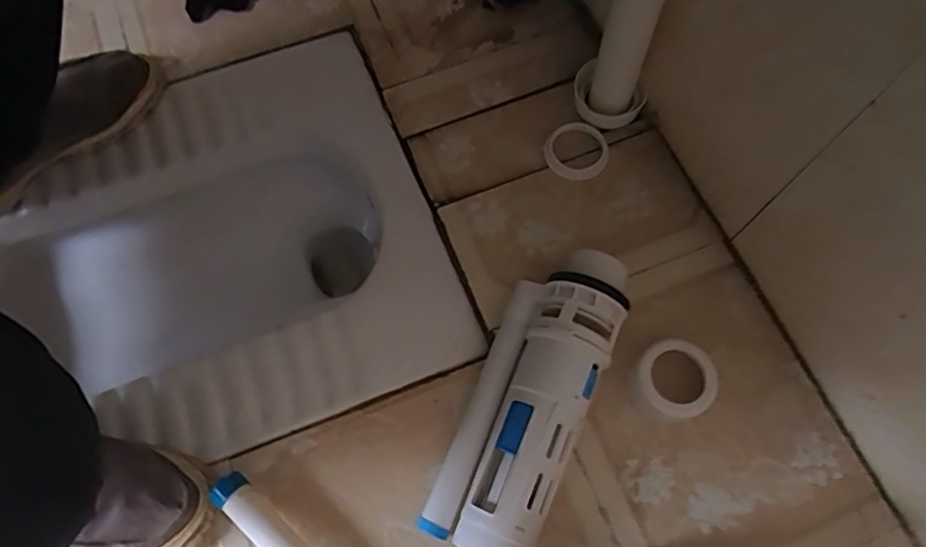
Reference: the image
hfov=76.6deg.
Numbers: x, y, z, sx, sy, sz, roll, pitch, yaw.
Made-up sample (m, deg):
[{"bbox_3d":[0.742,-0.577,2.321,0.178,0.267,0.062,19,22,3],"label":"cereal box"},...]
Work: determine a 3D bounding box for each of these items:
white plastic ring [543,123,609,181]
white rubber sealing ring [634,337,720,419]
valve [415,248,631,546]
[{"bbox_3d":[0.126,-0.137,0.653,0.068,0.012,0.064,0,69,1],"label":"white plastic ring"},{"bbox_3d":[0.199,0.097,0.548,0.071,0.030,0.071,0,69,1],"label":"white rubber sealing ring"},{"bbox_3d":[0.060,0.110,0.529,0.102,0.081,0.278,23,71,9],"label":"valve"}]

